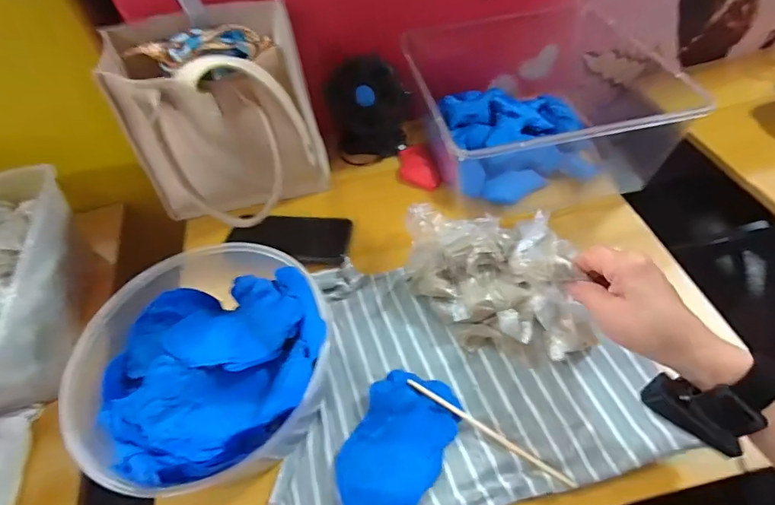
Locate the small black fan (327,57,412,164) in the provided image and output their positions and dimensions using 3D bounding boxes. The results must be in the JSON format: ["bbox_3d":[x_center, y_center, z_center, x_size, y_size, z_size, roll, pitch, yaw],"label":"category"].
[{"bbox_3d":[-0.028,-0.215,0.635,0.114,0.130,0.073,-10,52,-3],"label":"small black fan"}]

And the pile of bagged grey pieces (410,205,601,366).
[{"bbox_3d":[0.119,0.017,0.471,0.187,0.079,0.179,-1,52,5],"label":"pile of bagged grey pieces"}]

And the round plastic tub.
[{"bbox_3d":[-0.173,0.105,0.413,0.203,0.110,0.217,-3,52,4],"label":"round plastic tub"}]

